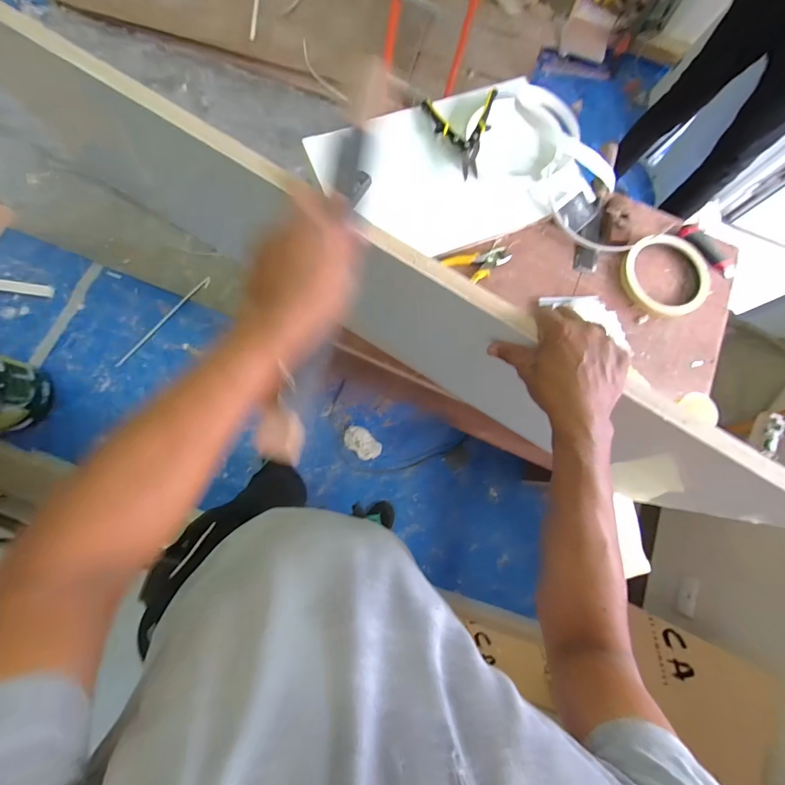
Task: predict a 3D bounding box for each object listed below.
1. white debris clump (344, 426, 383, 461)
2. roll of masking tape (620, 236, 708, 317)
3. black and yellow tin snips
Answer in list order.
[{"bbox_3d":[-0.123,0.205,1.443,0.165,0.070,0.100,38,79,5],"label":"white debris clump"},{"bbox_3d":[0.603,-0.256,0.784,0.185,0.028,0.181,-28,81,-8],"label":"roll of masking tape"},{"bbox_3d":[0.147,-0.566,0.790,0.158,0.030,0.216,3,78,-2],"label":"black and yellow tin snips"}]

